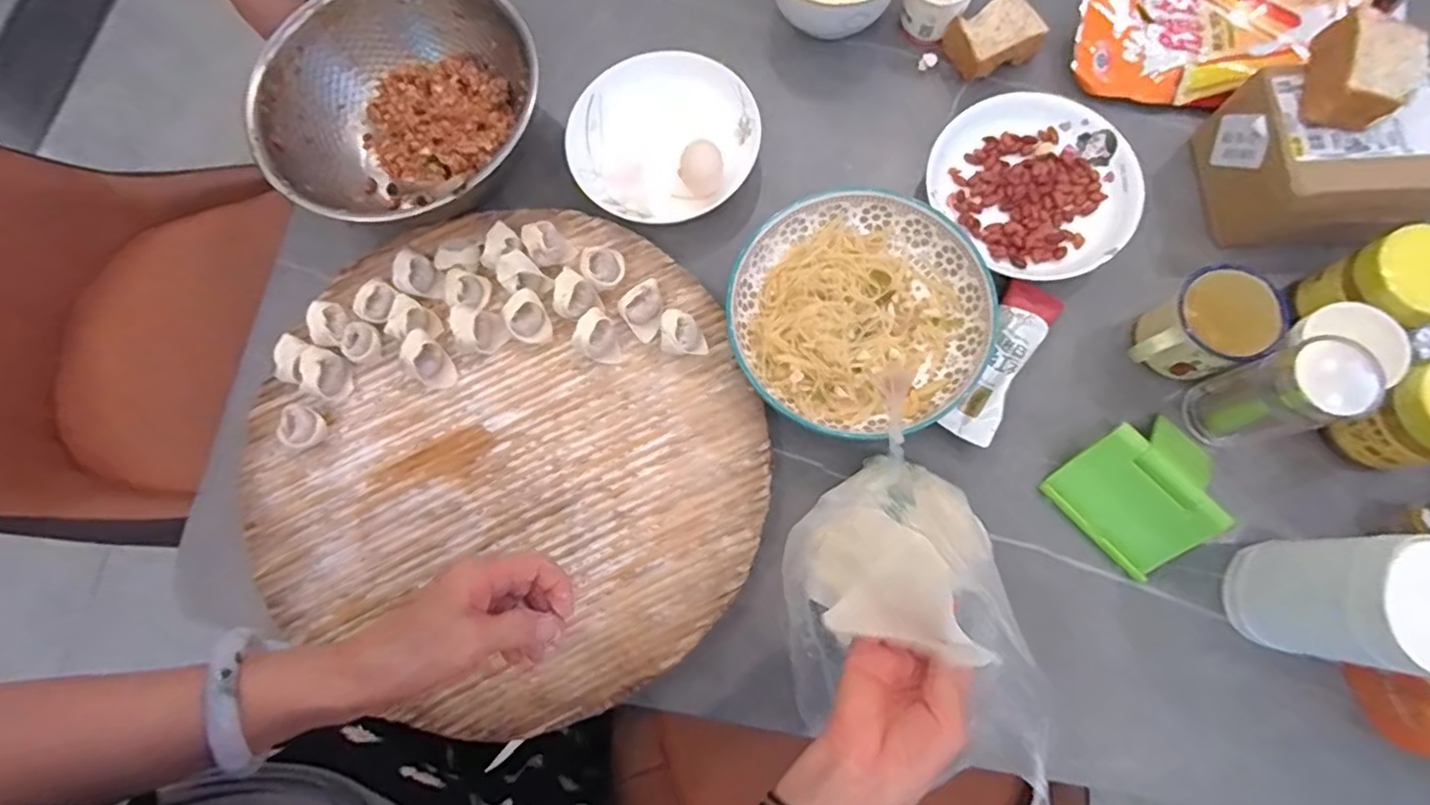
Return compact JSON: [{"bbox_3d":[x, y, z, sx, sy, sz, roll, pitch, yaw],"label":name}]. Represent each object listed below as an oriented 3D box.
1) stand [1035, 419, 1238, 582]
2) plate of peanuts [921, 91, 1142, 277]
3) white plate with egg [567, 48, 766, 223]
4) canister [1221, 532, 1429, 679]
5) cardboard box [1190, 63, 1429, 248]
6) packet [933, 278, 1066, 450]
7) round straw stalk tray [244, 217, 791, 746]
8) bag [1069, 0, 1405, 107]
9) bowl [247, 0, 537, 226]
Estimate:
[{"bbox_3d":[0.333,0.067,0.492,0.103,0.048,0.100,-40,77,-7],"label":"stand"},{"bbox_3d":[0.284,-0.193,0.564,0.160,0.028,0.172,-1,76,3],"label":"plate of peanuts"},{"bbox_3d":[-0.047,-0.248,0.587,0.165,0.033,0.168,-1,76,3],"label":"white plate with egg"},{"bbox_3d":[0.422,0.133,0.424,0.074,0.137,0.079,-1,76,3],"label":"canister"},{"bbox_3d":[0.502,-0.196,0.521,0.145,0.085,0.122,5,76,4],"label":"cardboard box"},{"bbox_3d":[0.241,-0.036,0.532,0.045,0.016,0.152,32,80,10],"label":"packet"},{"bbox_3d":[-0.173,0.046,0.518,0.411,0.029,0.404,-1,77,3],"label":"round straw stalk tray"},{"bbox_3d":[0.471,-0.382,0.597,0.293,0.055,0.210,-24,76,-3],"label":"bag"},{"bbox_3d":[-0.274,-0.268,0.587,0.233,0.103,0.228,-1,76,3],"label":"bowl"}]

